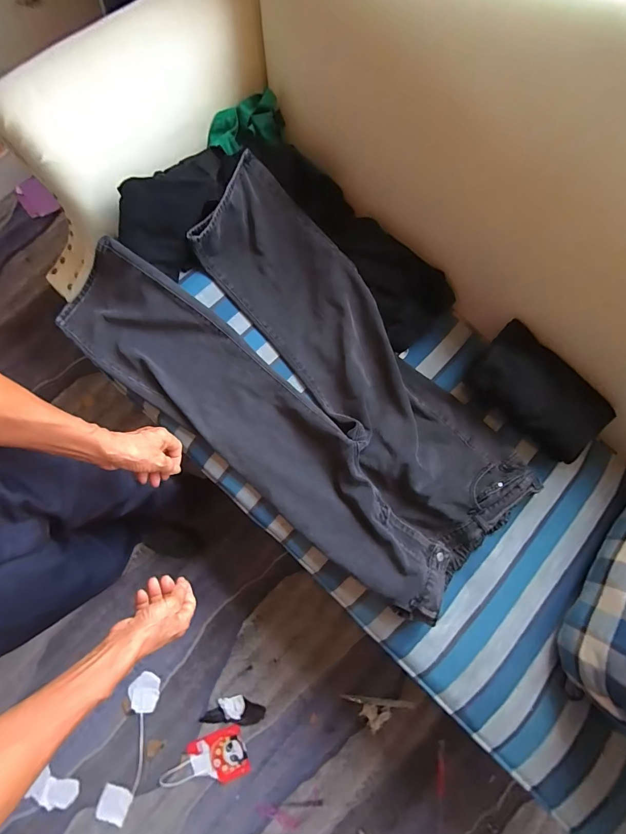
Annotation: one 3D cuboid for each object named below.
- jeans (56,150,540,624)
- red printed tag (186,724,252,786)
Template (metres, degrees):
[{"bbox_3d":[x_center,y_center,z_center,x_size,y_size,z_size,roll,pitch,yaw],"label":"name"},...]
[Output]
[{"bbox_3d":[-0.010,-0.067,0.723,0.910,0.168,0.518,44,80,5],"label":"jeans"},{"bbox_3d":[-0.262,0.950,0.990,0.151,0.008,0.127,-18,81,-6],"label":"red printed tag"}]

